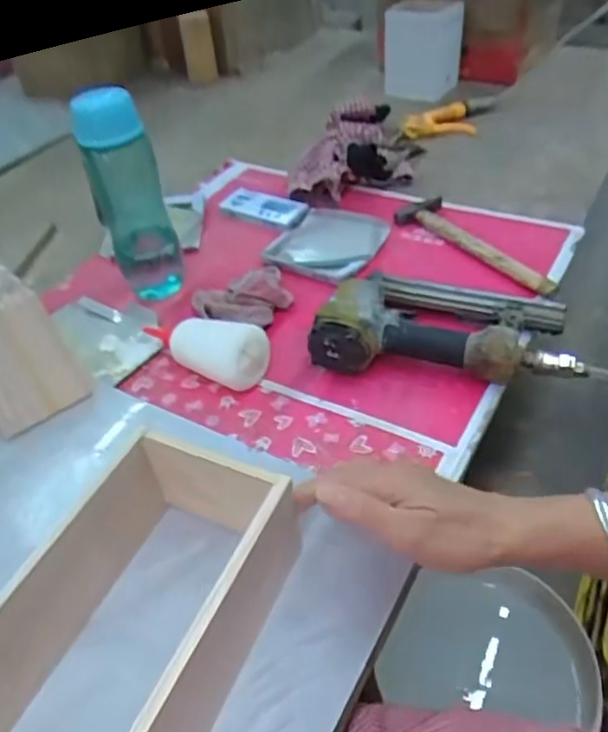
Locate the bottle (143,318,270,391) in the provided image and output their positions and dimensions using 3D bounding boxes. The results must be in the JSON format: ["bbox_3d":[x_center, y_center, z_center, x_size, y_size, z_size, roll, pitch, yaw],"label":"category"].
[{"bbox_3d":[-0.111,-0.023,0.625,0.159,0.059,0.052,16,46,23],"label":"bottle"}]

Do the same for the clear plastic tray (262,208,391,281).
[{"bbox_3d":[0.026,-0.158,0.778,0.134,0.034,0.115,13,45,20],"label":"clear plastic tray"}]

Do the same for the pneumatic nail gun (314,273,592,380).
[{"bbox_3d":[0.140,-0.045,0.610,0.241,0.070,0.137,6,43,13],"label":"pneumatic nail gun"}]

